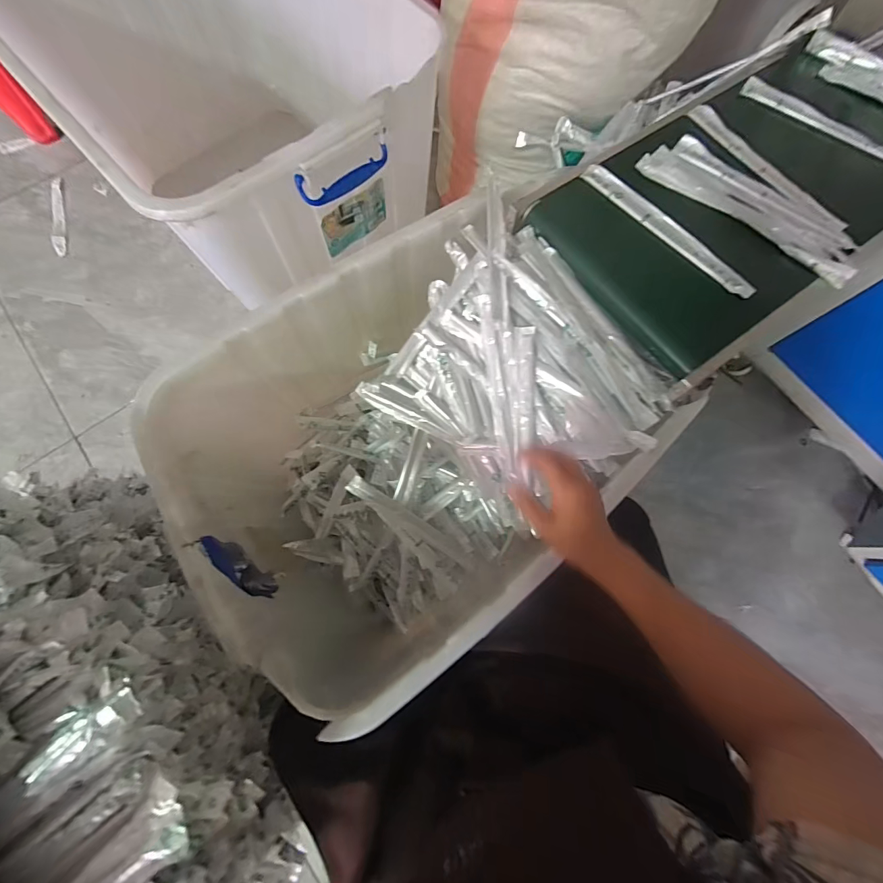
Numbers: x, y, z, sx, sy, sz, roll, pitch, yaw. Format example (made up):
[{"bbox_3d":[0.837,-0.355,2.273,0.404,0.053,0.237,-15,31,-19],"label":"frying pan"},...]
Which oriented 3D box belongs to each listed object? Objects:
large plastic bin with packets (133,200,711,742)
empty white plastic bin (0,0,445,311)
[{"bbox_3d":[-0.052,0.013,0.649,0.629,0.360,0.515,-36,78,-10],"label":"large plastic bin with packets"},{"bbox_3d":[-0.430,-0.667,0.859,0.556,0.479,0.787,-43,79,-12],"label":"empty white plastic bin"}]

